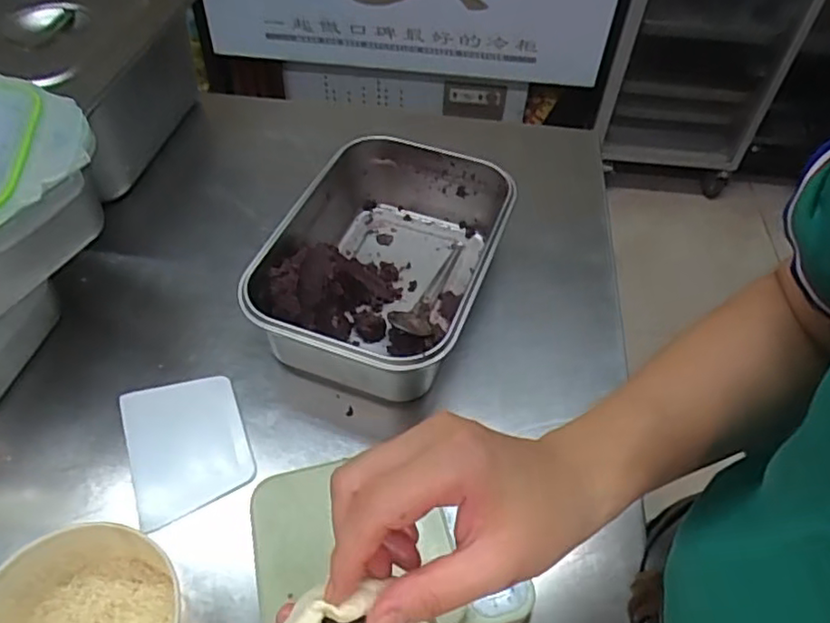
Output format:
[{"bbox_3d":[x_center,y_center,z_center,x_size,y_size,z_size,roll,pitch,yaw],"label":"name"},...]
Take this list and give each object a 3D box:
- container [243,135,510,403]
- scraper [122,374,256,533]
[{"bbox_3d":[-0.031,-0.050,0.624,0.206,0.096,0.284,14,50,11],"label":"container"},{"bbox_3d":[-0.195,0.109,0.537,0.094,0.008,0.129,-15,50,-21],"label":"scraper"}]

